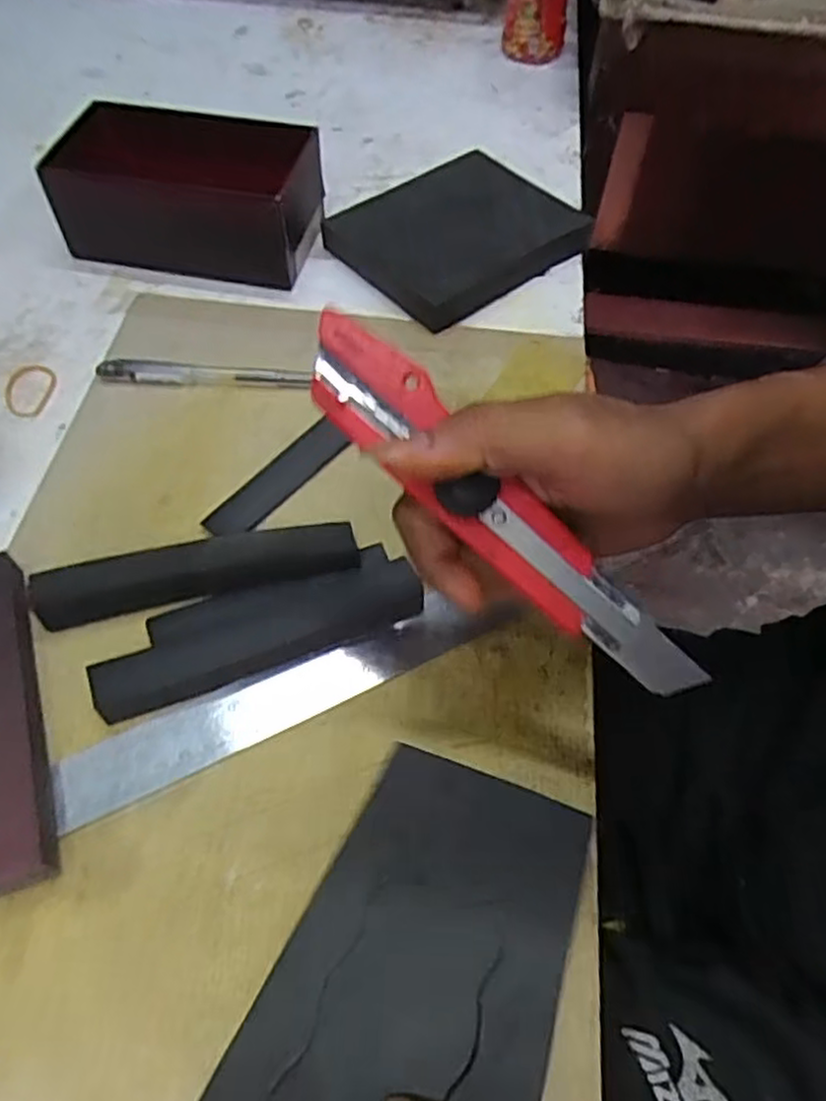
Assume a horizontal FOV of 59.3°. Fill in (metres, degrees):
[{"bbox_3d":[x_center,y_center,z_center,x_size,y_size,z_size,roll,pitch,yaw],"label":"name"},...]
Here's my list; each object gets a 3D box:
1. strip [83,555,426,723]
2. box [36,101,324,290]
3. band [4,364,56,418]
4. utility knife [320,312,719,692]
[{"bbox_3d":[-0.066,0.039,0.329,0.149,0.014,0.028,-19,59,-14],"label":"strip"},{"bbox_3d":[-0.145,-0.244,0.484,0.159,0.066,0.098,11,56,5],"label":"box"},{"bbox_3d":[-0.224,-0.094,0.424,0.029,0.004,0.041,1,56,-2],"label":"band"},{"bbox_3d":[0.030,-0.012,0.252,0.178,0.020,0.031,45,94,-1],"label":"utility knife"}]

